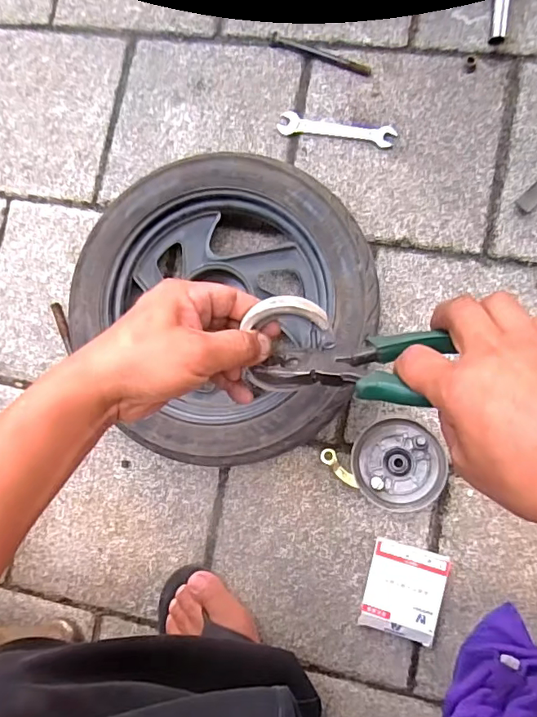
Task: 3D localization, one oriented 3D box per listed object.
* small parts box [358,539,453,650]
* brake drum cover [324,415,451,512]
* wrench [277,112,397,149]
[{"bbox_3d":[0.152,0.260,0.557,0.081,0.026,0.100,14,87,10],"label":"small parts box"},{"bbox_3d":[0.140,0.122,0.563,0.110,0.043,0.100,-37,80,4],"label":"brake drum cover"},{"bbox_3d":[0.085,-0.287,0.622,0.145,0.007,0.030,11,86,10],"label":"wrench"}]

